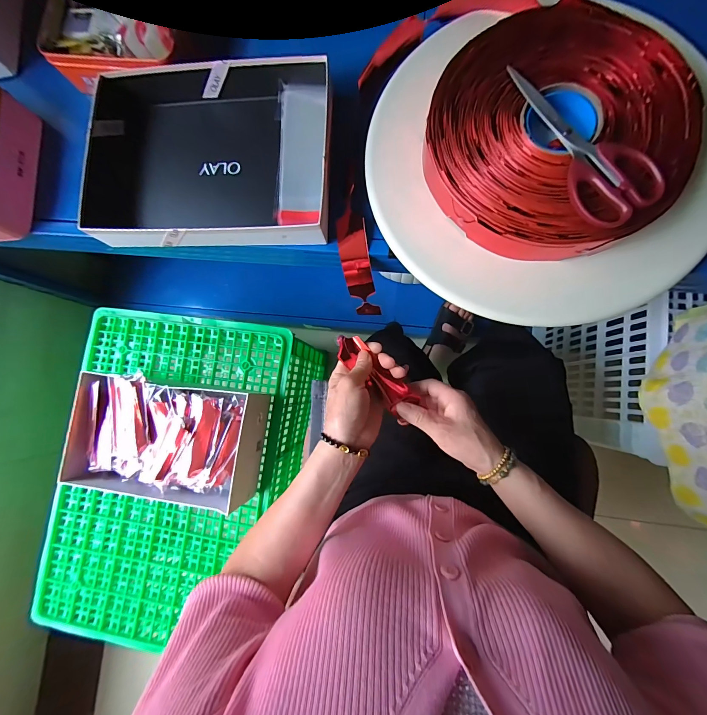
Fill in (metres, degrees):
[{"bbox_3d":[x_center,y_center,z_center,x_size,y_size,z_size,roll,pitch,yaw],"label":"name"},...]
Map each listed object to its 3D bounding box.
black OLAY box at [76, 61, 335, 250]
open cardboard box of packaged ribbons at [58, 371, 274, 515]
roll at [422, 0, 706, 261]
[{"bbox_3d":[-0.185,-0.261,0.422,0.310,0.053,0.238,2,84,6],"label":"black OLAY box"},{"bbox_3d":[-0.342,0.152,0.602,0.327,0.126,0.220,10,85,7],"label":"open cardboard box of packaged ribbons"},{"bbox_3d":[0.219,-0.243,0.354,0.263,0.054,0.261,-1,84,6],"label":"roll"}]

